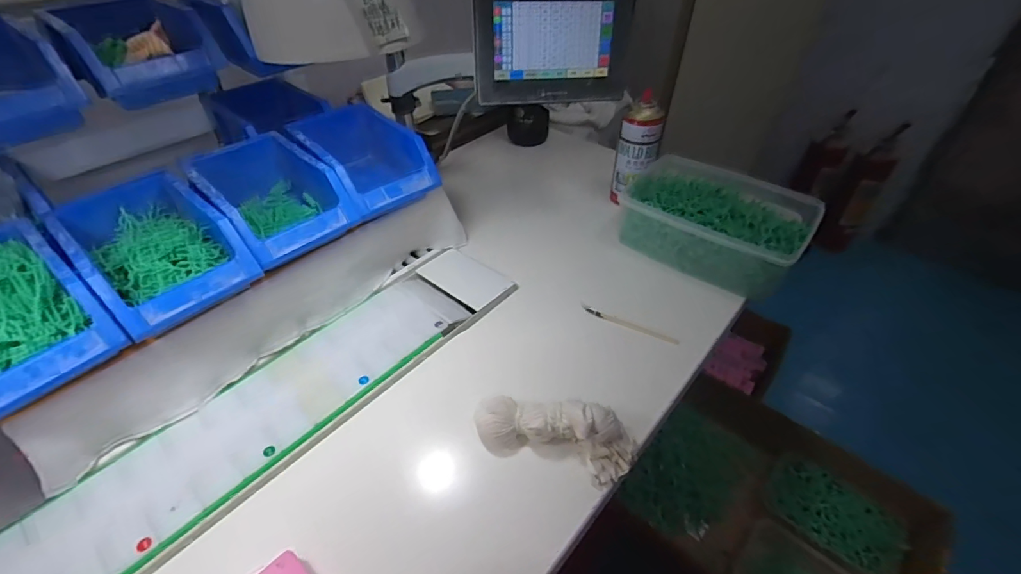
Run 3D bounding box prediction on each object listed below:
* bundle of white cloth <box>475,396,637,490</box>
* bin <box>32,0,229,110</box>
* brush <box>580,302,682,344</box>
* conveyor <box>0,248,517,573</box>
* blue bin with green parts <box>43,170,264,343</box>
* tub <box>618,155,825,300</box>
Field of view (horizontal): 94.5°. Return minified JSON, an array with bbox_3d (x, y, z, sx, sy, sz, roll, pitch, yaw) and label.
[{"bbox_3d":[0.046,0.137,0.476,0.158,0.049,0.074,14,45,14],"label":"bundle of white cloth"},{"bbox_3d":[-0.416,-0.272,0.543,0.146,0.073,0.155,-34,53,-31],"label":"bin"},{"bbox_3d":[0.153,0.048,0.616,0.129,0.012,0.010,21,46,20],"label":"brush"},{"bbox_3d":[-0.324,0.184,0.457,0.143,0.029,0.848,30,50,28],"label":"conveyor"},{"bbox_3d":[-0.366,-0.042,0.484,0.185,0.067,0.121,31,51,28],"label":"blue bin with green parts"},{"bbox_3d":[0.304,-0.099,0.711,0.250,0.084,0.189,30,50,28],"label":"tub"}]

